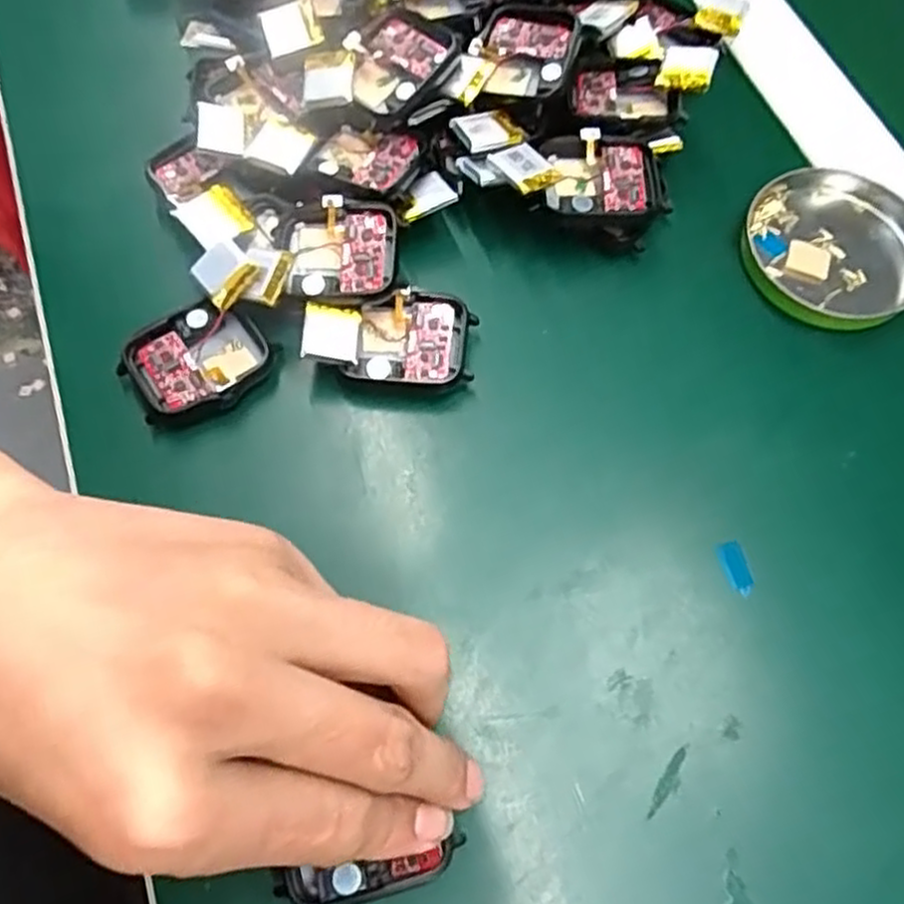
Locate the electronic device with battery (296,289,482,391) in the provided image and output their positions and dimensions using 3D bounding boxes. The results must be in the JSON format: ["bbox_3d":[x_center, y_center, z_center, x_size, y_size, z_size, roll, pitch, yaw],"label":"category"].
[{"bbox_3d":[-0.021,-0.039,0.251,0.054,0.017,0.035,5,67,1],"label":"electronic device with battery"}]

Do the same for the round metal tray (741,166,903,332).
[{"bbox_3d":[0.143,-0.077,0.276,0.064,0.008,0.064,0,67,-1],"label":"round metal tray"}]

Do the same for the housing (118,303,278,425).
[{"bbox_3d":[-0.085,-0.030,0.249,0.044,0.011,0.039,-36,72,-14],"label":"housing"}]

